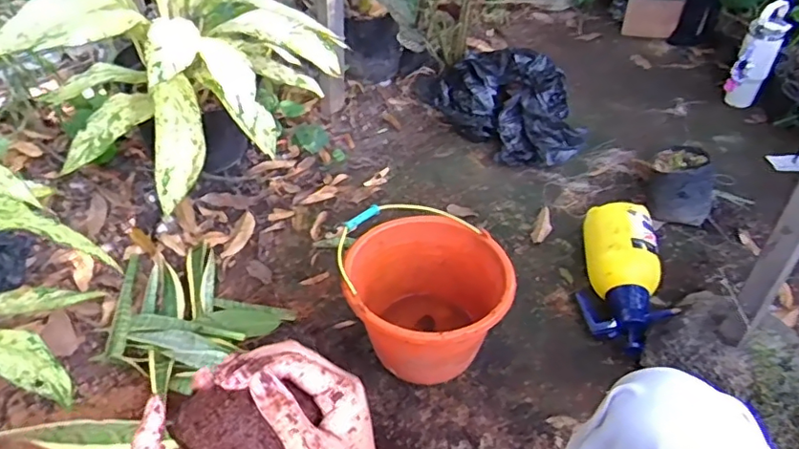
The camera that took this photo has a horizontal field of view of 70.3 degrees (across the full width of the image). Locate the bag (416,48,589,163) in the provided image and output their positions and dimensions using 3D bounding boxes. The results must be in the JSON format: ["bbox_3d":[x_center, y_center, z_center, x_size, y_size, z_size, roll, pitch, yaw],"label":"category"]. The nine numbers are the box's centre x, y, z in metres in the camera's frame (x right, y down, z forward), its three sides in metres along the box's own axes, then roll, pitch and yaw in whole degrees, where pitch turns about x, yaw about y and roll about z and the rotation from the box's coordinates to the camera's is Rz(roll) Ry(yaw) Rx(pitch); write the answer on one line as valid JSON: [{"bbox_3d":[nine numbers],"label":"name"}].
[{"bbox_3d":[0.305,-0.347,1.579,0.308,0.164,0.452,-31,51,-30],"label":"bag"}]

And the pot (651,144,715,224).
[{"bbox_3d":[0.644,-0.094,1.290,0.143,0.129,0.144,16,45,17],"label":"pot"}]

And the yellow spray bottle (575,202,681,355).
[{"bbox_3d":[0.428,0.094,1.085,0.143,0.131,0.287,9,43,10],"label":"yellow spray bottle"}]

